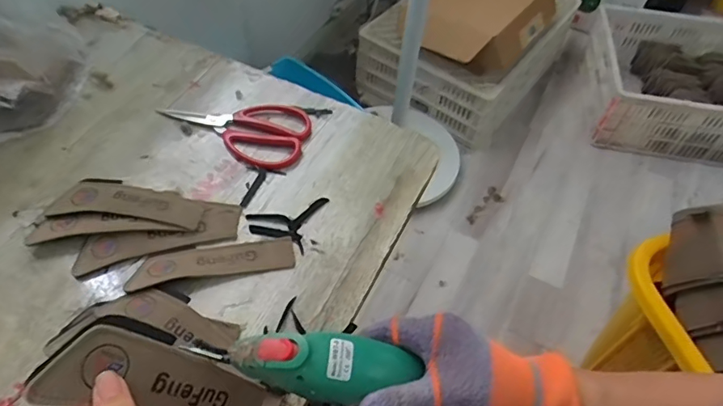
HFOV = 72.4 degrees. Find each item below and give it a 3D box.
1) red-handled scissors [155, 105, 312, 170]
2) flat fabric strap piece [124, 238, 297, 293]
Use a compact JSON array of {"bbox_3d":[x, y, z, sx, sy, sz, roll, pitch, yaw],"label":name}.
[{"bbox_3d":[-0.158,-0.095,0.611,0.182,0.011,0.097,13,53,6],"label":"red-handled scissors"},{"bbox_3d":[-0.144,0.055,0.488,0.154,0.018,0.044,-11,54,-12],"label":"flat fabric strap piece"}]

